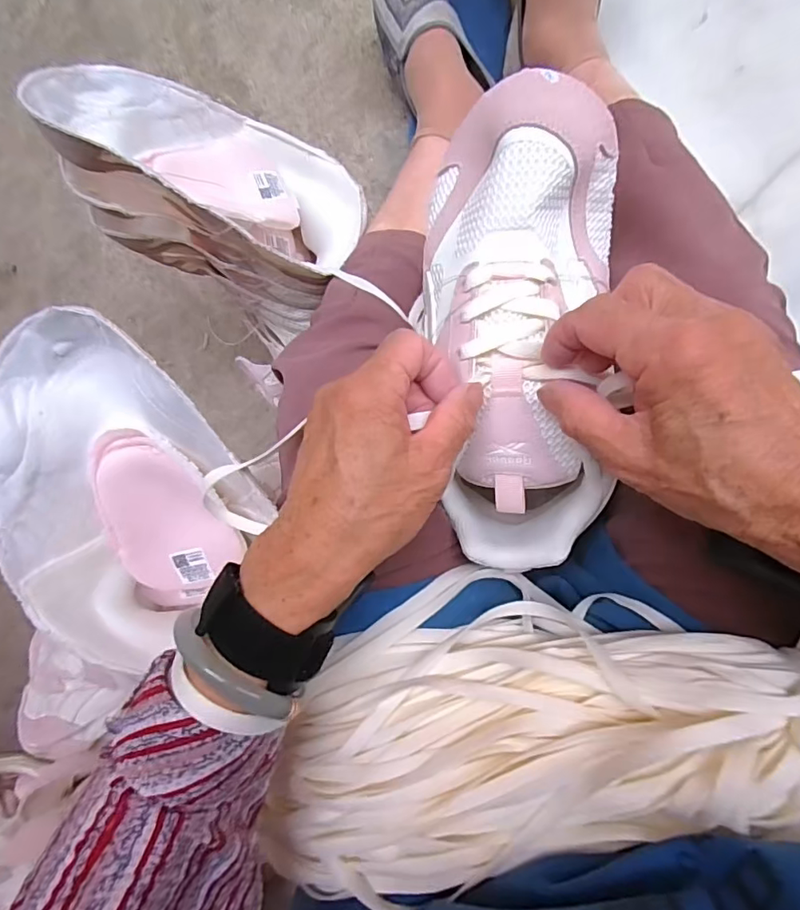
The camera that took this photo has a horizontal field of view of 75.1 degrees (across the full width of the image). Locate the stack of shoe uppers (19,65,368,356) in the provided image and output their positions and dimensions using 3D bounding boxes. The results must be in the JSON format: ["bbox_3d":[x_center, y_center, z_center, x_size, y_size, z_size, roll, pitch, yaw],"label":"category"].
[{"bbox_3d":[-0.139,-0.215,0.419,0.133,0.257,0.142,-4,70,49],"label":"stack of shoe uppers"}]

